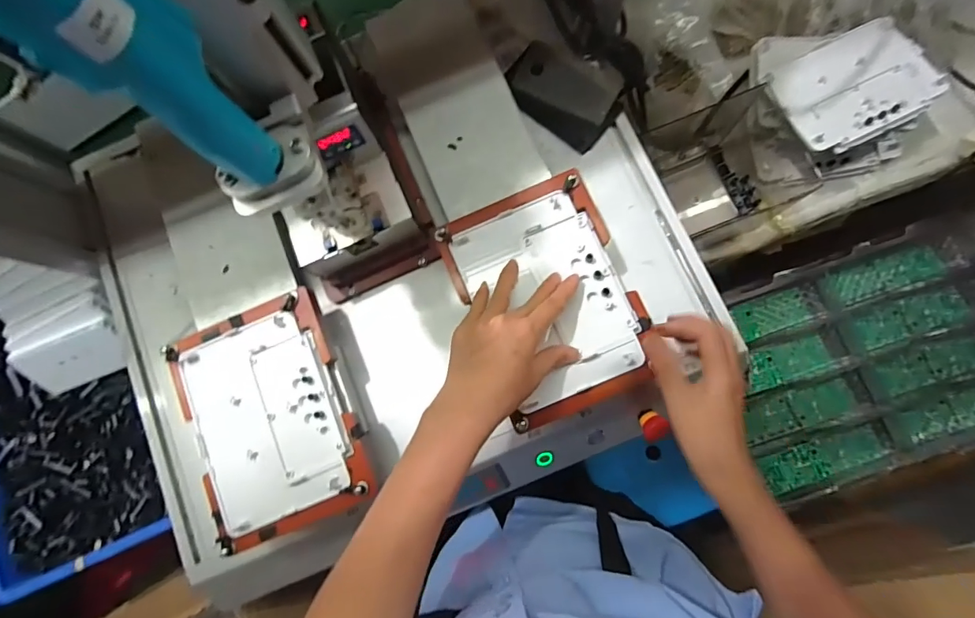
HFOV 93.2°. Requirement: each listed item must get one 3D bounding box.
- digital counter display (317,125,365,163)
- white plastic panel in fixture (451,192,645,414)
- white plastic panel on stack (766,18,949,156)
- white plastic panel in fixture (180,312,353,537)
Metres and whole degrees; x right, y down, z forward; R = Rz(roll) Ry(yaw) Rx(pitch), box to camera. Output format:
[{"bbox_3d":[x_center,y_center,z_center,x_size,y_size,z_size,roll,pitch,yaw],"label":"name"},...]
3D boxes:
[{"bbox_3d":[-0.135,-0.153,0.425,0.042,0.029,0.008,-31,80,0],"label":"digital counter display"},{"bbox_3d":[0.061,-0.012,0.448,0.134,0.010,0.185,-24,80,1],"label":"white plastic panel in fixture"},{"bbox_3d":[0.450,-0.274,0.565,0.177,0.014,0.126,-28,80,1],"label":"white plastic panel on stack"},{"bbox_3d":[-0.220,0.108,0.459,0.140,0.009,0.186,-24,80,1],"label":"white plastic panel in fixture"}]

